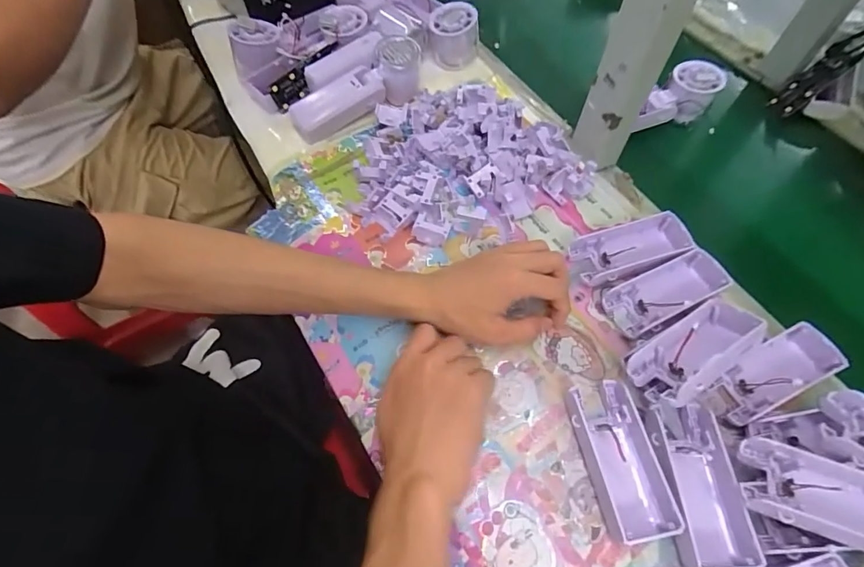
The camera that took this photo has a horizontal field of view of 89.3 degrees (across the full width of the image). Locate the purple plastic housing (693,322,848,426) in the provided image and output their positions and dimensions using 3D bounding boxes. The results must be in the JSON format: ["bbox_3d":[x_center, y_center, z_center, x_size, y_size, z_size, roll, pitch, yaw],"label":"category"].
[{"bbox_3d":[0.277,0.075,0.362,0.109,0.026,0.044,-23,63,-9],"label":"purple plastic housing"}]

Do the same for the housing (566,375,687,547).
[{"bbox_3d":[0.140,0.130,0.327,0.048,0.023,0.107,-14,62,-4],"label":"housing"}]

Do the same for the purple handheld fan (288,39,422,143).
[{"bbox_3d":[-0.088,-0.230,0.518,0.163,0.050,0.059,-27,65,-16],"label":"purple handheld fan"}]

